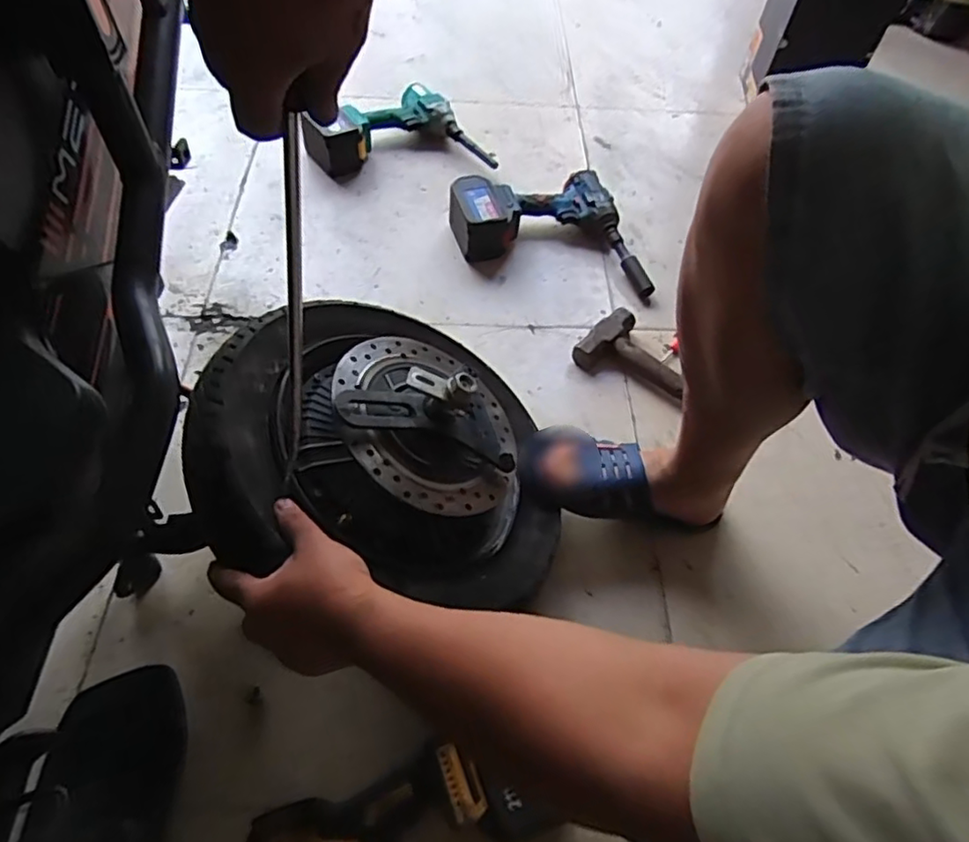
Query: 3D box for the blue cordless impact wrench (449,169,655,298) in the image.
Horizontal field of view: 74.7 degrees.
[{"bbox_3d":[0.104,-0.311,0.989,0.314,0.075,0.202,9,56,2],"label":"blue cordless impact wrench"}]

